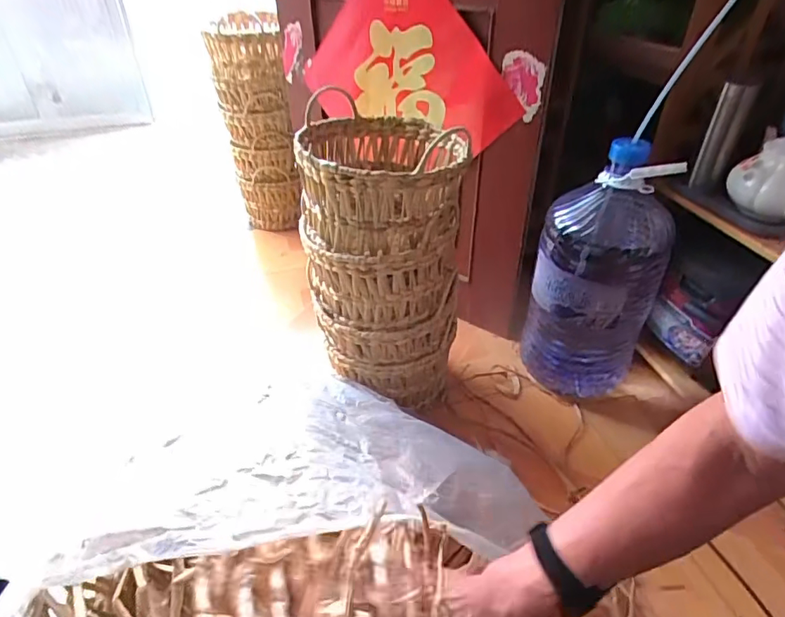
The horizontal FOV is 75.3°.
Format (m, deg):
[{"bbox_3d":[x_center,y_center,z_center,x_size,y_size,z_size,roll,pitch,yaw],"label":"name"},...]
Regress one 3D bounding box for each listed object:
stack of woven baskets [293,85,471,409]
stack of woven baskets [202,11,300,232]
[{"bbox_3d":[-0.015,-0.086,0.925,0.250,0.460,0.291,-1,37,1],"label":"stack of woven baskets"},{"bbox_3d":[-0.391,-0.523,1.509,0.194,0.581,0.168,-5,37,-5],"label":"stack of woven baskets"}]

